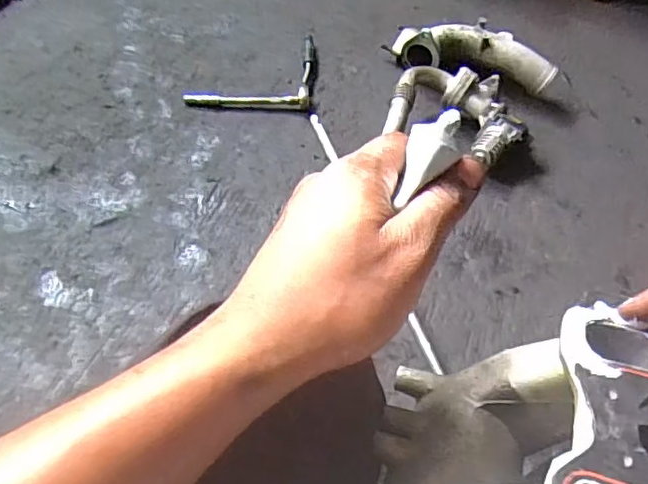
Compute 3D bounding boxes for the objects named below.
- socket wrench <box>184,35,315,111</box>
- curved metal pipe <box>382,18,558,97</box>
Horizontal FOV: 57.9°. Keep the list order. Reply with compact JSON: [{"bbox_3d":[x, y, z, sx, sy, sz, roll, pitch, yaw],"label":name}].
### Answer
[{"bbox_3d":[-0.132,-0.320,1.081,0.225,0.028,0.187,2,55,-4],"label":"socket wrench"},{"bbox_3d":[0.275,-0.348,1.079,0.304,0.063,0.127,14,55,5],"label":"curved metal pipe"}]

